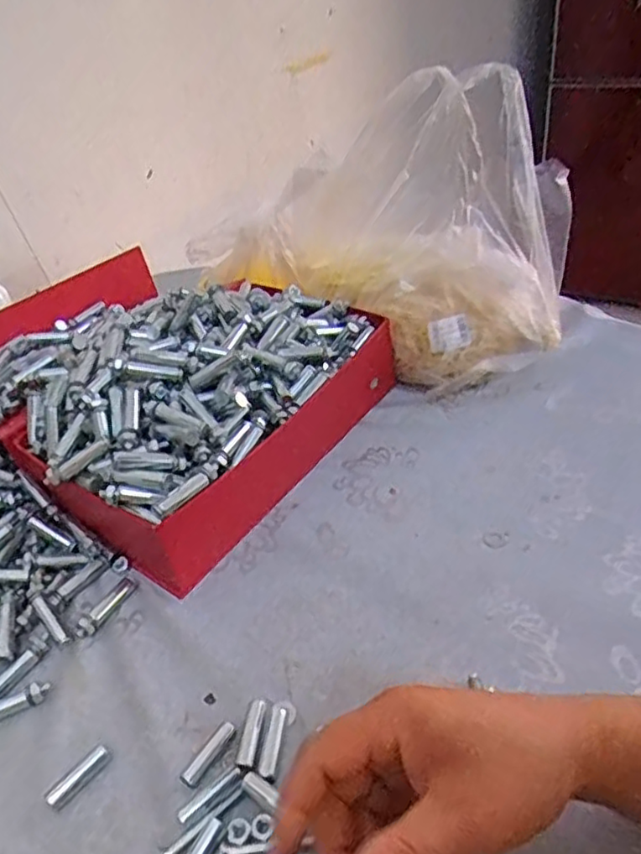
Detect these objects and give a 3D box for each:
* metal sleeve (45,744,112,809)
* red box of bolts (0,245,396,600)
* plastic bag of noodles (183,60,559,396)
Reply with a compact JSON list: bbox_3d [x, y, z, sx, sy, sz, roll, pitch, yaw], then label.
[{"bbox_3d":[-0.143,0.205,0.383,0.010,0.010,0.040,24,49,32],"label":"metal sleeve"},{"bbox_3d":[-0.183,-0.060,0.619,0.401,0.120,0.313,23,48,33],"label":"red box of bolts"},{"bbox_3d":[0.054,-0.192,0.647,0.367,0.239,0.157,22,48,31],"label":"plastic bag of noodles"}]

